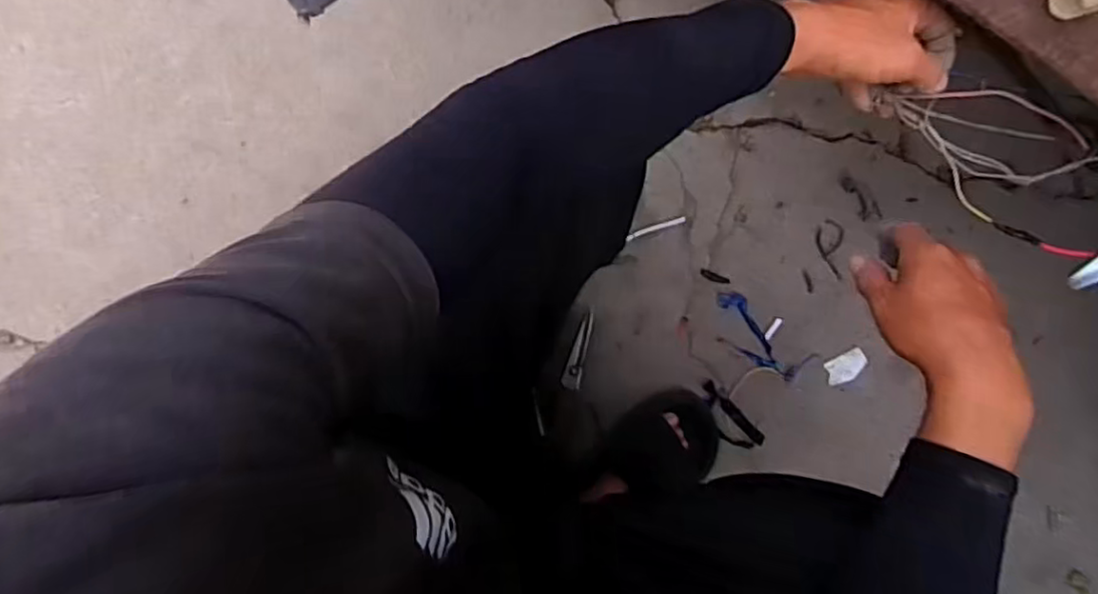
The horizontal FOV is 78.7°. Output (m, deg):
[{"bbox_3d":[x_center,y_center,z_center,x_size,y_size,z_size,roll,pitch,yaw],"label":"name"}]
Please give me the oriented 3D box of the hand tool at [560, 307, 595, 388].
[{"bbox_3d":[0.041,0.067,0.860,0.025,0.005,0.105,19,90,-4],"label":"hand tool"}]

